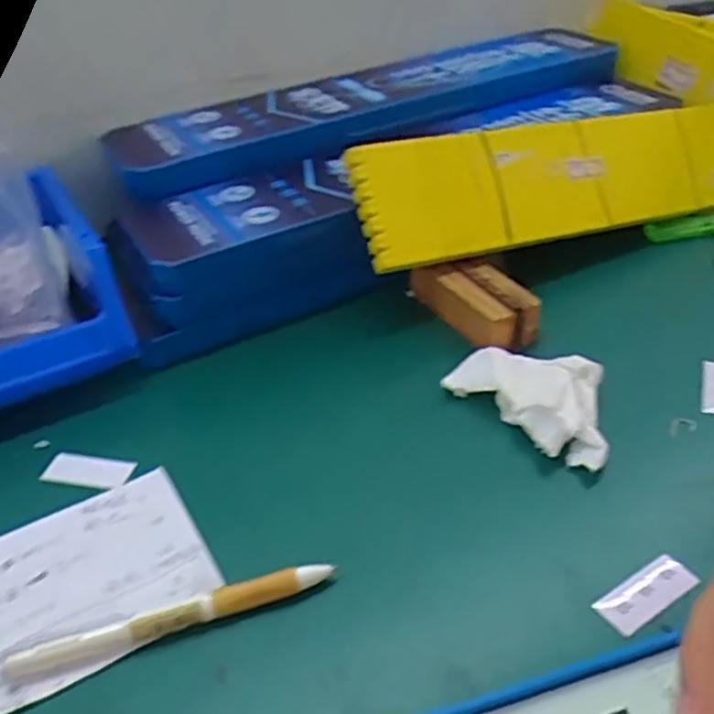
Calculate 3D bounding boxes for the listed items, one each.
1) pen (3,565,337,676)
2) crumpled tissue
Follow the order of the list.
[{"bbox_3d":[-0.076,0.111,0.303,0.133,0.011,0.009,-14,37,-14],"label":"pen"},{"bbox_3d":[0.104,0.023,0.395,0.060,0.024,0.095,-26,41,-28],"label":"crumpled tissue"}]

